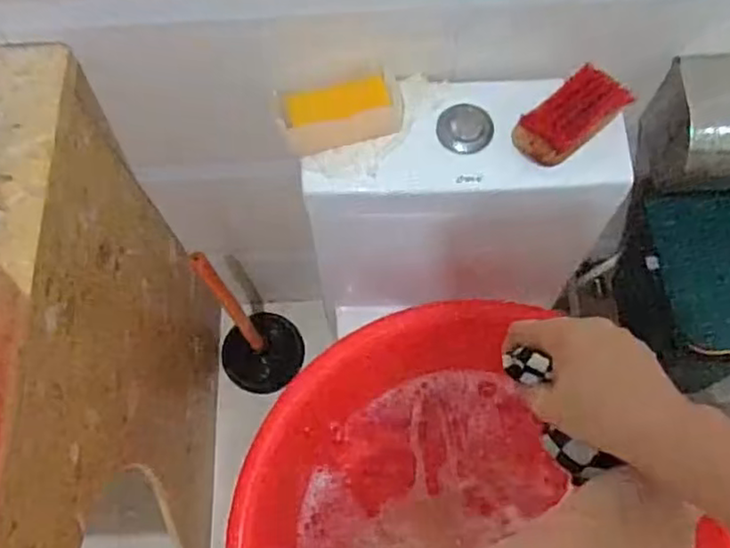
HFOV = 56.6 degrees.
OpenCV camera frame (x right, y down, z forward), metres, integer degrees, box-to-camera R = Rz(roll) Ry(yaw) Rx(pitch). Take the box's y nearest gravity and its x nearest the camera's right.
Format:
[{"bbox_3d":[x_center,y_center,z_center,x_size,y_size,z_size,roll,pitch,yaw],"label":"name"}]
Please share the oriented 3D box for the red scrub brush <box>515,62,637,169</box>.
[{"bbox_3d":[0.212,-0.162,0.692,0.123,0.042,0.055,-35,72,-11],"label":"red scrub brush"}]

